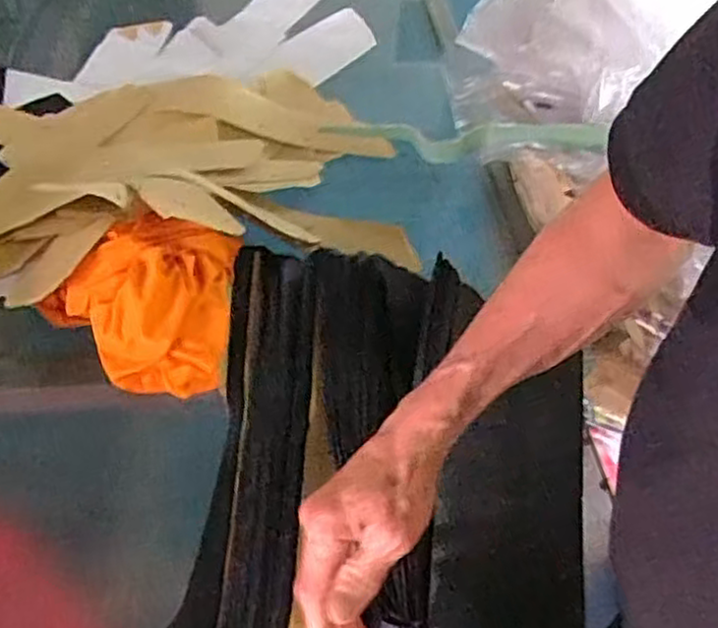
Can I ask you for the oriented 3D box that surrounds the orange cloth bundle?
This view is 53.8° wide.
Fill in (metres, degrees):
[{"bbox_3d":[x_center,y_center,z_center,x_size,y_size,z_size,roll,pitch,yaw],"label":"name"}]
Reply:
[{"bbox_3d":[-0.195,-0.008,0.619,0.165,0.099,0.149,-4,49,-7],"label":"orange cloth bundle"}]

